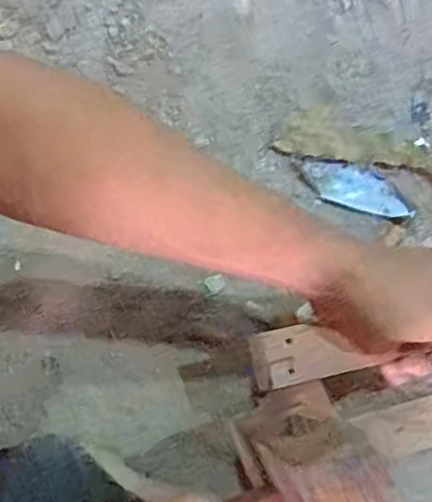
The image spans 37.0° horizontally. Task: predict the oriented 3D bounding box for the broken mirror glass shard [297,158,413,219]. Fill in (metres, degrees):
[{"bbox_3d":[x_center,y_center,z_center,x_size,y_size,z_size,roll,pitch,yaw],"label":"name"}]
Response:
[{"bbox_3d":[0.114,-0.051,0.529,0.094,0.009,0.035,19,77,6],"label":"broken mirror glass shard"}]

